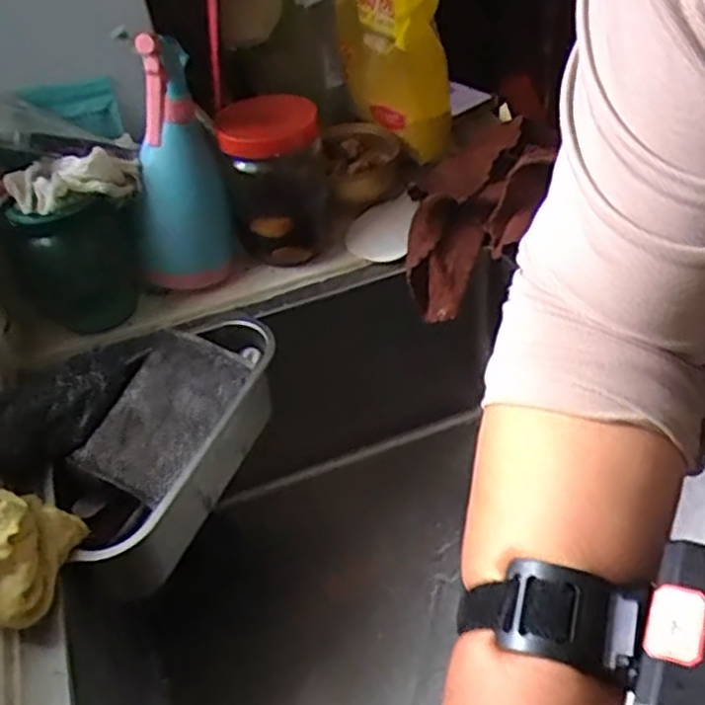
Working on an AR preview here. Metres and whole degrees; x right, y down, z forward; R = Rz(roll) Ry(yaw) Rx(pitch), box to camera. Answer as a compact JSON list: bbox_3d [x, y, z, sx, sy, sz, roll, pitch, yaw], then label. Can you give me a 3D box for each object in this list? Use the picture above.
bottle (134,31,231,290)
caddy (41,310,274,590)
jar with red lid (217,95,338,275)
[{"bbox_3d":[-0.143,-0.143,0.581,0.076,0.202,0.065,-16,44,-10],"label":"bottle"},{"bbox_3d":[-0.134,0.066,0.551,0.098,0.083,0.230,13,46,19],"label":"caddy"},{"bbox_3d":[-0.062,-0.137,0.618,0.075,0.133,0.087,9,45,16],"label":"jar with red lid"}]

